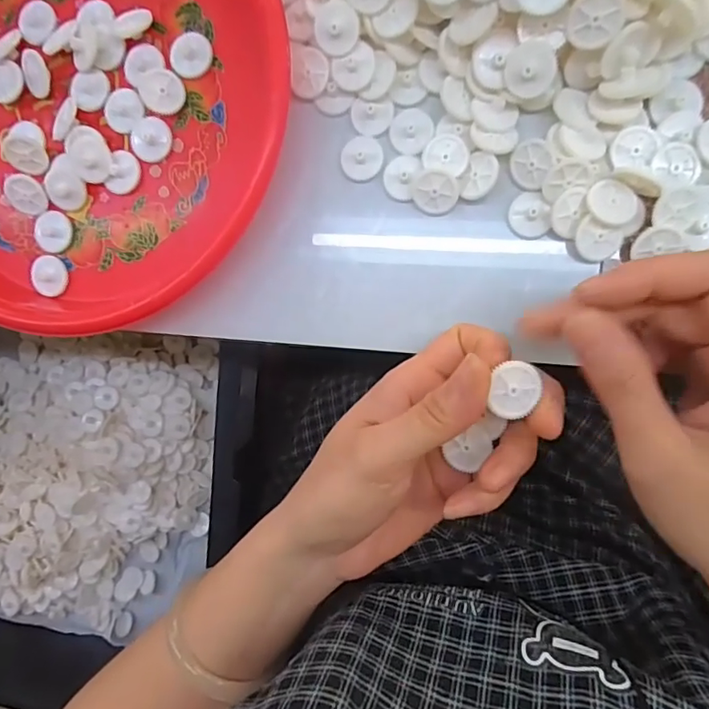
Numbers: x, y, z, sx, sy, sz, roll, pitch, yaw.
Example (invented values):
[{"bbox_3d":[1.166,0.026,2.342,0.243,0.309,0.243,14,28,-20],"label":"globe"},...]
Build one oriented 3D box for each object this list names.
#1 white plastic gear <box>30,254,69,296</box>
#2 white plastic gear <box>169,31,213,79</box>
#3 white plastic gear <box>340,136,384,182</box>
[{"bbox_3d":[-0.168,-0.043,0.291,0.020,0.005,0.022,13,95,8],"label":"white plastic gear"},{"bbox_3d":[-0.083,-0.152,0.267,0.022,0.004,0.022,1,94,9],"label":"white plastic gear"},{"bbox_3d":[0.004,-0.097,0.260,0.020,0.004,0.022,1,94,9],"label":"white plastic gear"}]

